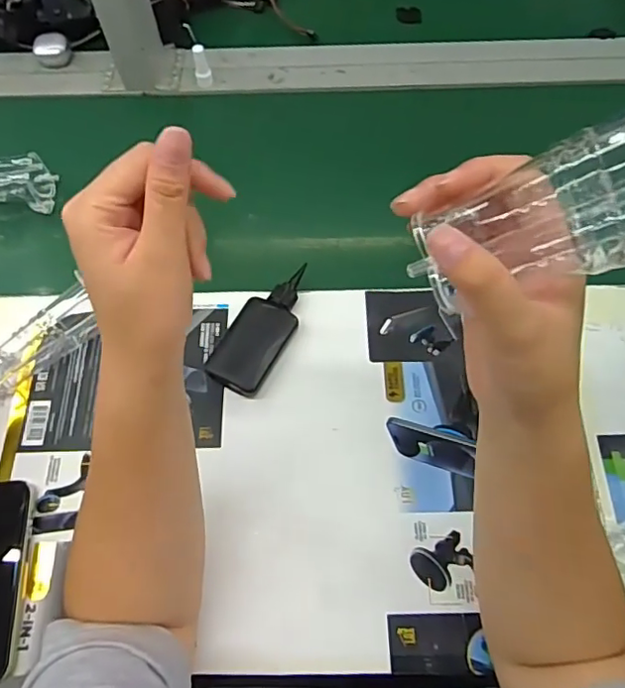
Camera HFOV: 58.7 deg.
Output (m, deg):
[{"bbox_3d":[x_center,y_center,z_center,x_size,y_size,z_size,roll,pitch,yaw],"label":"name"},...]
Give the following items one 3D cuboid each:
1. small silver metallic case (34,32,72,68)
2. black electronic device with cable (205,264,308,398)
[{"bbox_3d":[-0.344,-0.388,0.735,0.043,0.033,0.045,-28,67,-12],"label":"small silver metallic case"},{"bbox_3d":[-0.046,-0.015,0.536,0.053,0.019,0.135,27,67,13],"label":"black electronic device with cable"}]

